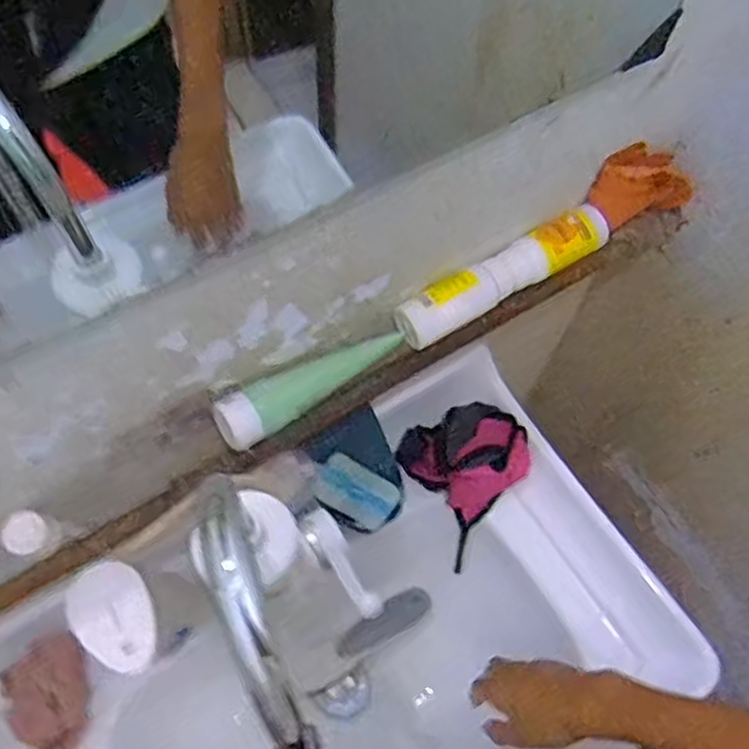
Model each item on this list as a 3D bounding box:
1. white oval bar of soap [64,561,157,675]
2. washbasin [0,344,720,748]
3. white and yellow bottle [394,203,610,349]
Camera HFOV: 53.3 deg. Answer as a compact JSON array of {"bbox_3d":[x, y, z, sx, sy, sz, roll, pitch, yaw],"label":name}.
[{"bbox_3d":[-0.194,0.182,0.554,0.057,0.022,0.079,-24,68,-13],"label":"white oval bar of soap"},{"bbox_3d":[-0.039,0.296,0.736,0.592,0.195,0.369,-29,69,-15],"label":"washbasin"},{"bbox_3d":[0.112,-0.086,0.646,0.207,0.039,0.040,-28,69,-14],"label":"white and yellow bottle"}]

